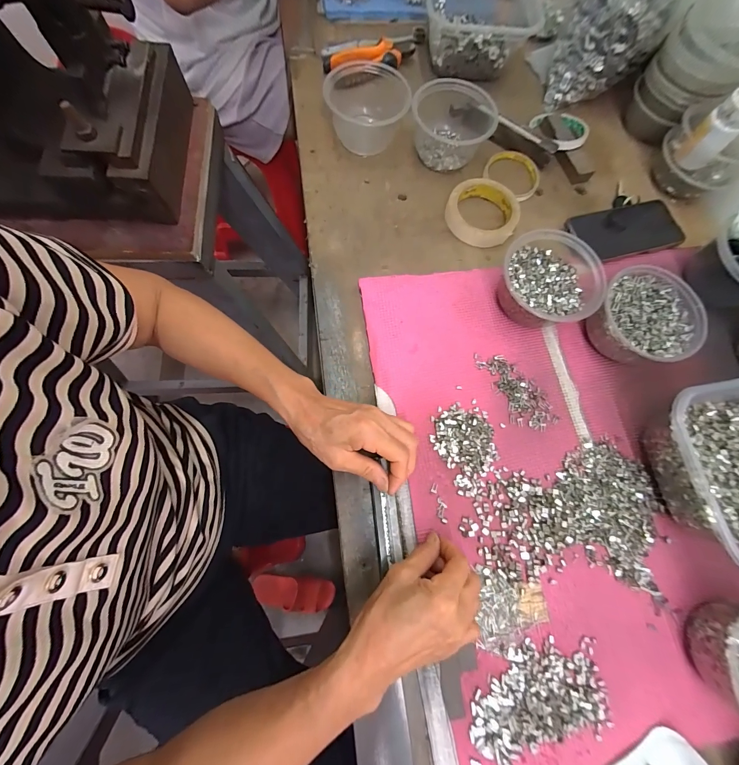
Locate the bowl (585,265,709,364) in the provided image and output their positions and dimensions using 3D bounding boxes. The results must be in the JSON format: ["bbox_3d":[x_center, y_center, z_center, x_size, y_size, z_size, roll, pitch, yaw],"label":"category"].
[{"bbox_3d":[0.325,-0.074,0.388,0.111,0.056,0.110,1,75,-4],"label":"bowl"}]

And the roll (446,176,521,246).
[{"bbox_3d":[0.158,-0.242,0.449,0.096,0.022,0.097,1,75,-4],"label":"roll"}]

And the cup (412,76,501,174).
[{"bbox_3d":[0.119,-0.369,0.461,0.112,0.059,0.115,1,75,-4],"label":"cup"}]

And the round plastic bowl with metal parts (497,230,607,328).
[{"bbox_3d":[0.212,-0.118,0.391,0.110,0.059,0.117,1,75,-4],"label":"round plastic bowl with metal parts"}]

